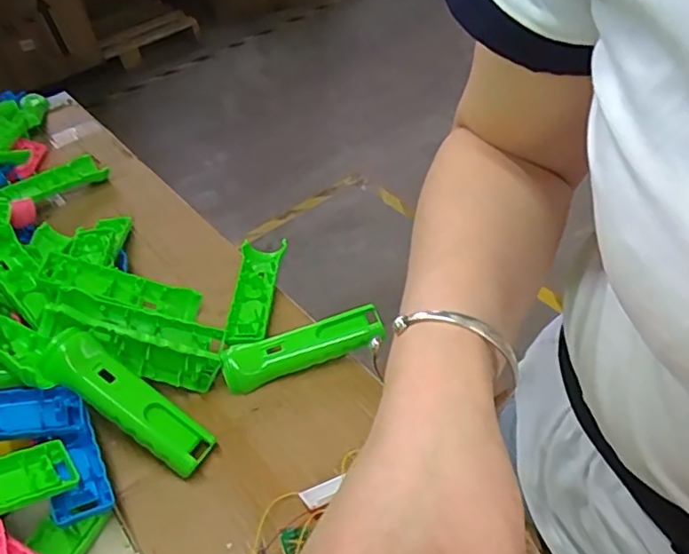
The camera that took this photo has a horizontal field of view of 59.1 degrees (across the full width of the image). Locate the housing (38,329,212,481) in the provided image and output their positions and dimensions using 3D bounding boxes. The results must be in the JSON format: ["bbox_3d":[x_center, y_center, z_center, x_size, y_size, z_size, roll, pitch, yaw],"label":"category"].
[{"bbox_3d":[-0.177,0.102,0.501,0.152,0.019,0.045,40,51,-4],"label":"housing"}]

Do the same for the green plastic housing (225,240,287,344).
[{"bbox_3d":[-0.098,0.015,0.645,0.045,0.023,0.143,1,43,8],"label":"green plastic housing"}]

